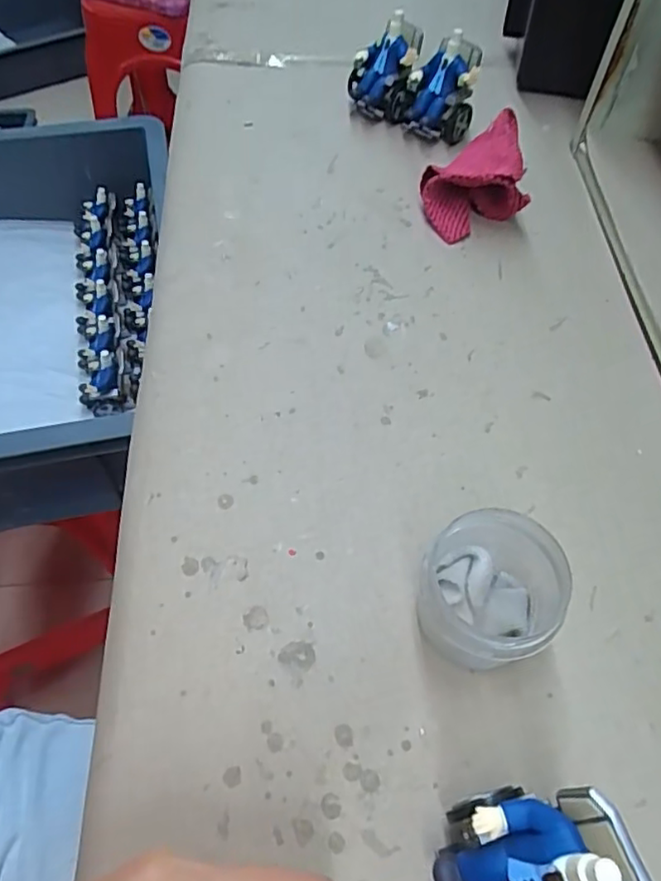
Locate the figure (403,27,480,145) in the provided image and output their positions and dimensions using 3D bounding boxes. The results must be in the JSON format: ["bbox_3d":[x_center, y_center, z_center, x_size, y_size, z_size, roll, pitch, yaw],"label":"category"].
[{"bbox_3d":[0.080,-0.251,0.441,0.048,0.059,0.044,7,56,3],"label":"figure"}]

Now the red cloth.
[{"bbox_3d":[0.093,-0.172,0.397,0.065,0.042,0.086,8,56,4],"label":"red cloth"}]

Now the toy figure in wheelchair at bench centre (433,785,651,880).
[{"bbox_3d":[0.061,0.135,0.183,0.049,0.061,0.053,-13,58,-10],"label":"toy figure in wheelchair at bench centre"}]

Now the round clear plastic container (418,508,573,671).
[{"bbox_3d":[0.059,0.061,0.240,0.053,0.048,0.052,1,56,-1],"label":"round clear plastic container"}]

